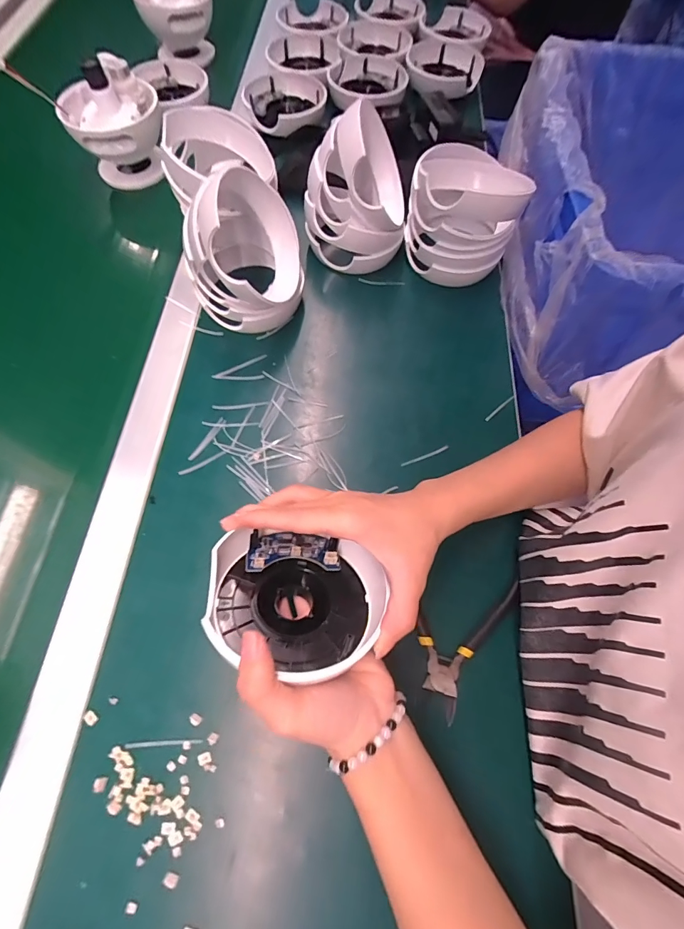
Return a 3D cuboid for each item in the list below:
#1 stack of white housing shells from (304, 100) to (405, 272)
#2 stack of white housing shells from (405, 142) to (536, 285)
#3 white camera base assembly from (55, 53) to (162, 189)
[{"bbox_3d":[0.014,-0.299,0.439,0.106,0.127,0.109,0,67,-1],"label":"stack of white housing shells"},{"bbox_3d":[0.134,-0.277,0.437,0.110,0.103,0.113,25,69,10],"label":"stack of white housing shells"},{"bbox_3d":[-0.282,-0.420,0.501,0.110,0.106,0.095,-14,68,-6],"label":"white camera base assembly"}]

